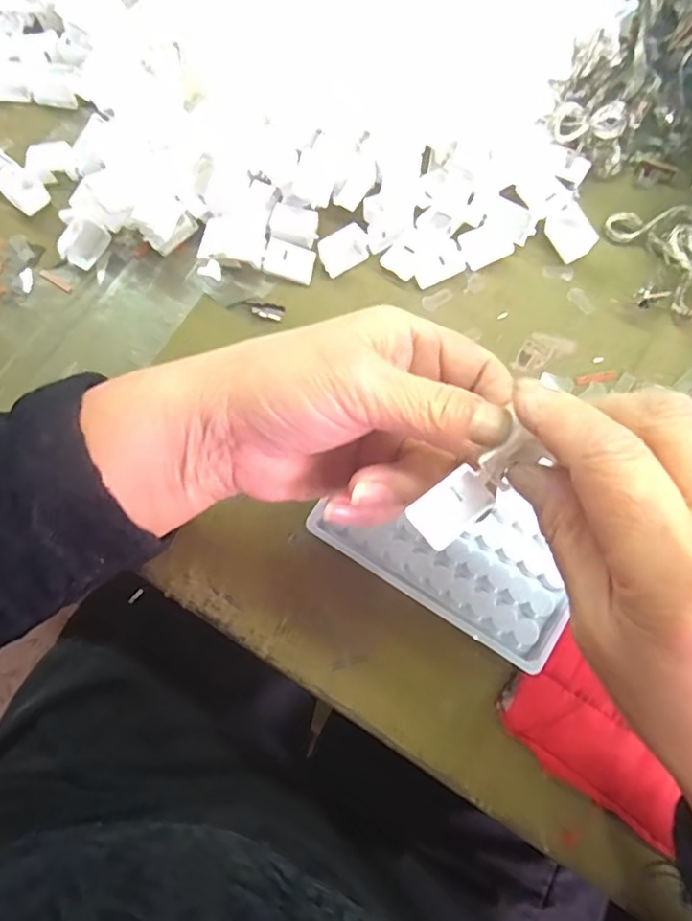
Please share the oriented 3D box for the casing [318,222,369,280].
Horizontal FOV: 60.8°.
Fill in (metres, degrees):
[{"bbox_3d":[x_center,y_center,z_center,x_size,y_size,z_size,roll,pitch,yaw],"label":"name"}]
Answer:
[{"bbox_3d":[-0.001,-0.118,0.332,0.027,0.004,0.021,-28,108,0],"label":"casing"}]

